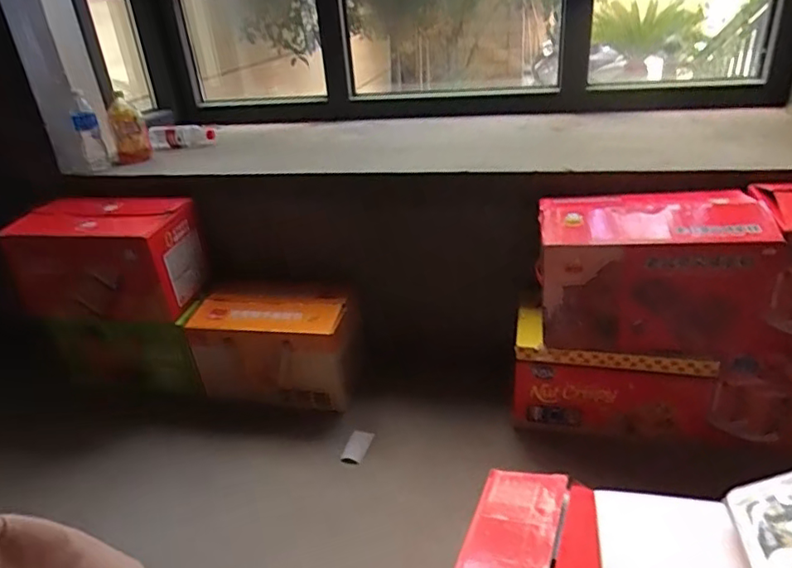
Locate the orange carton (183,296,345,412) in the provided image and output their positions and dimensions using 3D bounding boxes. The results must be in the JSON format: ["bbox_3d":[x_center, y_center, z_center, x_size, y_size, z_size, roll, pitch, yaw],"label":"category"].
[{"bbox_3d":[-0.300,0.180,1.426,0.403,0.270,0.154,1,29,11],"label":"orange carton"}]

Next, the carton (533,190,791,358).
[{"bbox_3d":[0.526,-0.031,1.195,0.427,0.264,0.224,1,29,11],"label":"carton"}]

